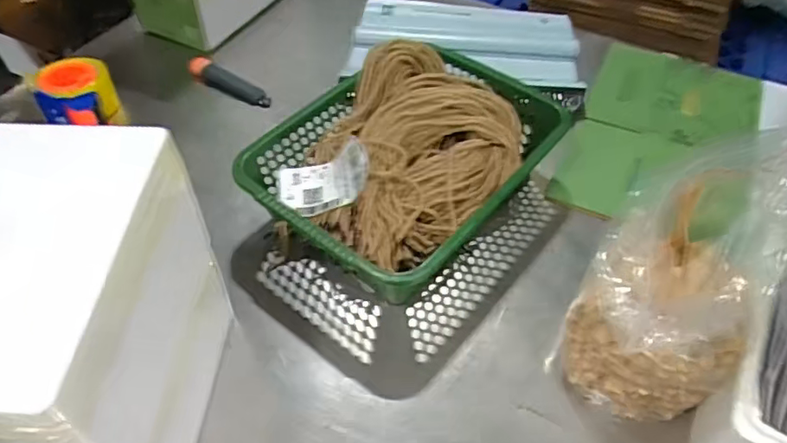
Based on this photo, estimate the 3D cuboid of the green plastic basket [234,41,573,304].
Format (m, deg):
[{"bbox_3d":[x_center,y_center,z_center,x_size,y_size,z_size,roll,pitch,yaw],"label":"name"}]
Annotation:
[{"bbox_3d":[0.015,-0.078,0.747,0.280,0.102,0.369,32,57,24],"label":"green plastic basket"}]

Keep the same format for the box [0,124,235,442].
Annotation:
[{"bbox_3d":[-0.259,0.106,0.477,0.177,0.286,0.221,1,50,1],"label":"box"}]

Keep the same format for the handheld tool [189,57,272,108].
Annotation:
[{"bbox_3d":[-0.261,-0.223,0.921,0.147,0.035,0.029,23,53,18],"label":"handheld tool"}]

